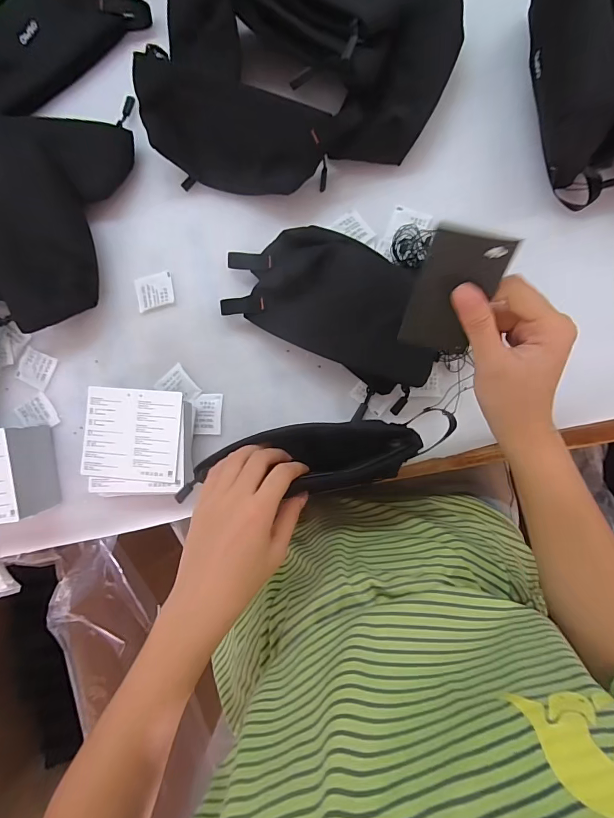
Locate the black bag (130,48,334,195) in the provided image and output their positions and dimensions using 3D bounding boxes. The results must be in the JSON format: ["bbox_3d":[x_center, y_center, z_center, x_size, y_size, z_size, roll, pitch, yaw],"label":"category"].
[{"bbox_3d":[-0.076,-0.270,0.402,0.192,0.067,0.084,23,90,6],"label":"black bag"}]

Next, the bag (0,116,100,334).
[{"bbox_3d":[-0.290,-0.204,0.414,0.096,0.040,0.230,-19,97,-21],"label":"bag"}]

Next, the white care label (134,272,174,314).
[{"bbox_3d":[-0.165,-0.128,0.433,0.042,0.004,0.037,-13,87,5],"label":"white care label"}]

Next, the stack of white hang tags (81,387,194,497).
[{"bbox_3d":[-0.169,0.033,0.410,0.107,0.032,0.105,-1,88,5],"label":"stack of white hang tags"}]

